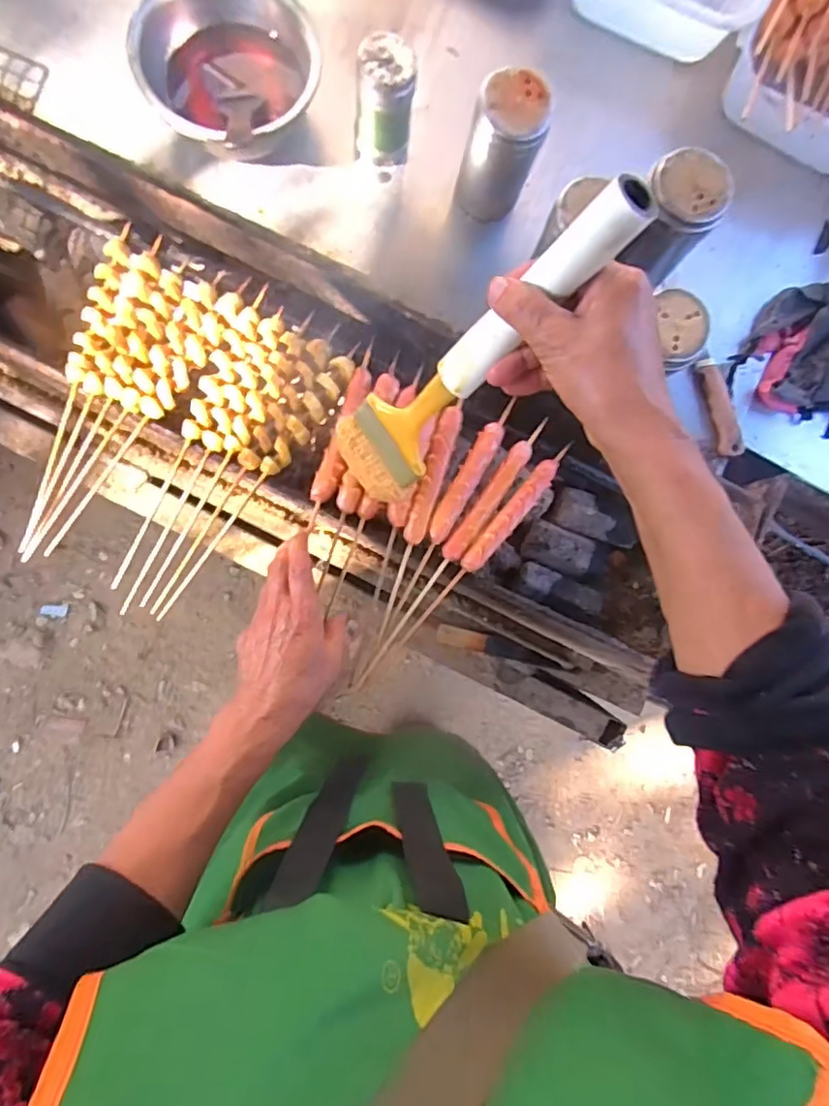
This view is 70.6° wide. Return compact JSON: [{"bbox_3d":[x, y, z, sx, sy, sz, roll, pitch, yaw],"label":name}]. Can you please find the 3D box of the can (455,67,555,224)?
[{"bbox_3d":[0.077,-0.355,0.518,0.061,0.110,0.055,13,85,-3],"label":"can"}]

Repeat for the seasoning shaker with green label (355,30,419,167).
[{"bbox_3d":[-0.026,-0.398,0.521,0.049,0.097,0.041,7,86,-4],"label":"seasoning shaker with green label"}]

